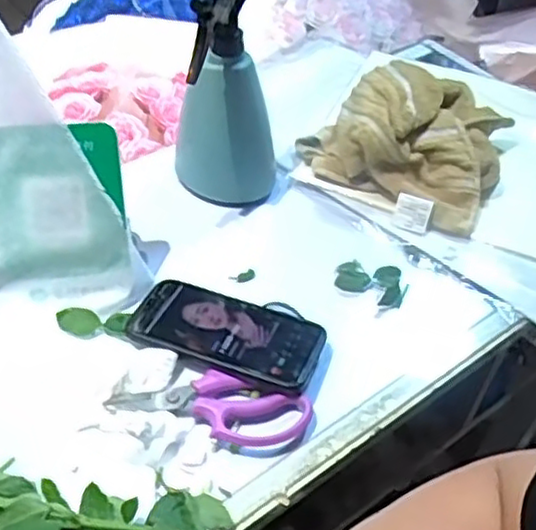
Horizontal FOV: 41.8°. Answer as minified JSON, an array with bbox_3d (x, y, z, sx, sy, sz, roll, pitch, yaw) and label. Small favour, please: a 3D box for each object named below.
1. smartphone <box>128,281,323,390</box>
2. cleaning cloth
[{"bbox_3d":[-0.036,0.056,0.593,0.160,0.011,0.073,17,45,16],"label":"smartphone"},{"bbox_3d":[0.155,-0.151,0.741,0.199,0.085,0.184,26,51,18],"label":"cleaning cloth"}]

